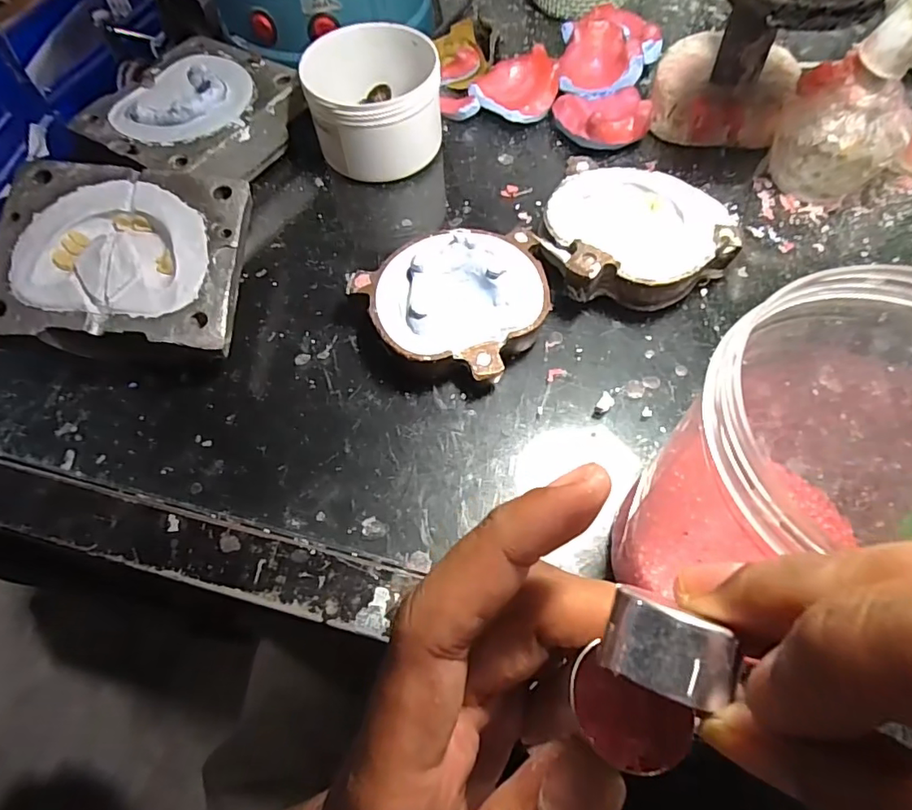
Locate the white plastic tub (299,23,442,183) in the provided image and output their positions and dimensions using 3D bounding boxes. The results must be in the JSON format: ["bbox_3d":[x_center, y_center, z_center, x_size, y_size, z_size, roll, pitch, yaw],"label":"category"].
[{"bbox_3d":[-0.057,-0.212,0.376,0.090,0.061,0.093,-1,64,1],"label":"white plastic tub"}]

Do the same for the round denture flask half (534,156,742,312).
[{"bbox_3d":[0.110,-0.102,0.331,0.110,0.040,0.101,-1,64,1],"label":"round denture flask half"}]

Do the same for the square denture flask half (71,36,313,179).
[{"bbox_3d":[-0.181,-0.200,0.385,0.117,0.047,0.127,25,67,13],"label":"square denture flask half"}]

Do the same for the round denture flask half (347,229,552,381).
[{"bbox_3d":[0.005,-0.056,0.313,0.105,0.034,0.090,-25,66,-10],"label":"round denture flask half"}]

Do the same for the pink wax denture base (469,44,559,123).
[{"bbox_3d":[0.045,-0.243,0.411,0.063,0.027,0.063,5,64,4],"label":"pink wax denture base"}]

